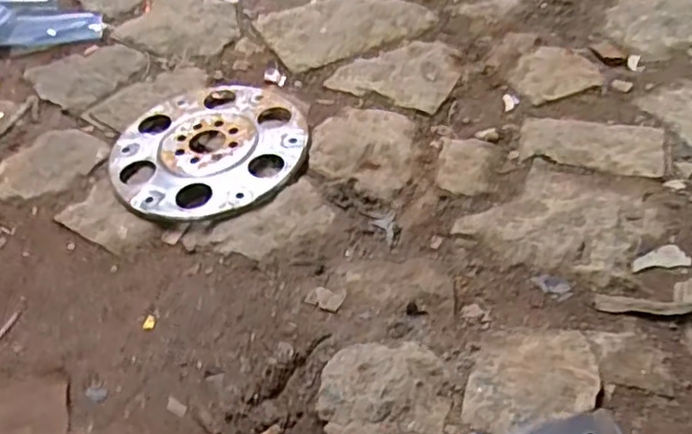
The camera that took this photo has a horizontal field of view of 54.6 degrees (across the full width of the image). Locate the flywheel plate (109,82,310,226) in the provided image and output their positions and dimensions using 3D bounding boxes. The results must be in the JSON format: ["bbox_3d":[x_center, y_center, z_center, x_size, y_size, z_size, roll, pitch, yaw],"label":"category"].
[{"bbox_3d":[-0.182,-0.101,0.923,0.258,0.024,0.273,-3,48,3],"label":"flywheel plate"}]

